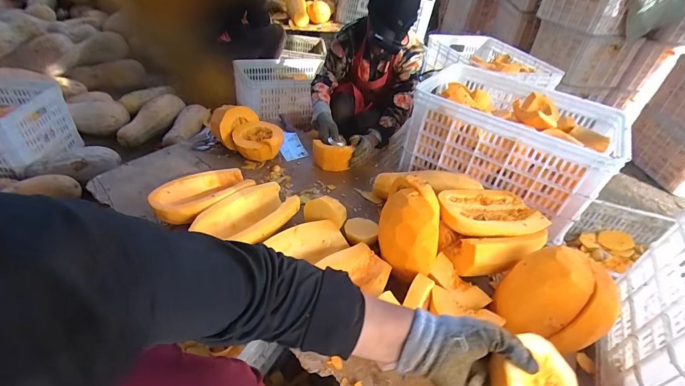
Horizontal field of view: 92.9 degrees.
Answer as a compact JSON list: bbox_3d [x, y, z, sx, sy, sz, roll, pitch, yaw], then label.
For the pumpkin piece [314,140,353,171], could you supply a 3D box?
[{"bbox_3d":[-0.037,-0.116,1.031,0.118,0.076,0.056,6,40,-2],"label":"pumpkin piece"}]

